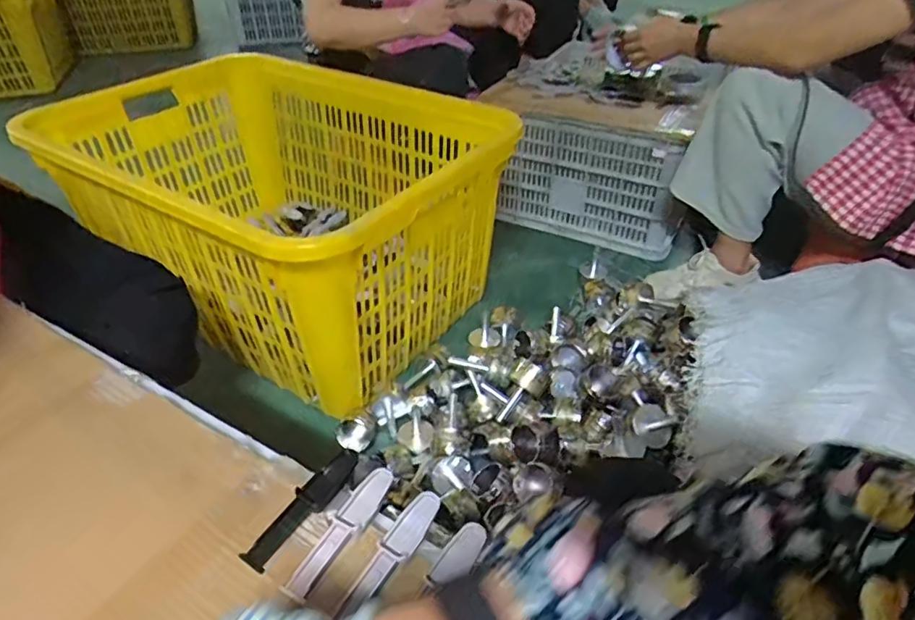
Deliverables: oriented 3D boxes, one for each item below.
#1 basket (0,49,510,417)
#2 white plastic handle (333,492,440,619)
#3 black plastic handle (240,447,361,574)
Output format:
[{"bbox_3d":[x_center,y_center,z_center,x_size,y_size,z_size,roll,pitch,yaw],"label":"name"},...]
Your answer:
[{"bbox_3d":[-0.365,-0.220,1.188,0.862,0.367,0.602,24,44,27],"label":"basket"},{"bbox_3d":[-0.042,0.158,0.381,0.021,0.007,0.093,20,43,23],"label":"white plastic handle"},{"bbox_3d":[-0.108,0.139,0.413,0.019,0.013,0.100,24,44,27],"label":"black plastic handle"}]

